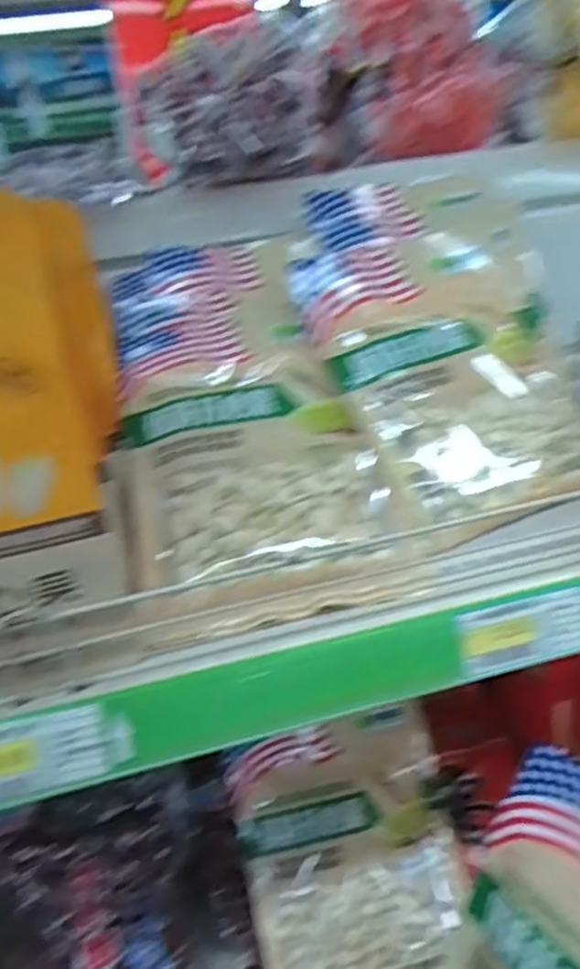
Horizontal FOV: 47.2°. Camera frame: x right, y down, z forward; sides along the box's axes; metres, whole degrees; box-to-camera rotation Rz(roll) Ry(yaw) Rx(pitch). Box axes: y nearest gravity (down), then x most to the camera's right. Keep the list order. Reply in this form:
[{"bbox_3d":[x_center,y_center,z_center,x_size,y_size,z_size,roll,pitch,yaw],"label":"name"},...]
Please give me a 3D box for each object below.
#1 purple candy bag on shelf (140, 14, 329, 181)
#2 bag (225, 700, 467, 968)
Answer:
[{"bbox_3d":[-0.045,-0.342,0.601,0.172,0.116,0.095,-11,24,-8],"label":"purple candy bag on shelf"},{"bbox_3d":[0.050,0.304,0.565,0.176,0.037,0.184,-13,68,-7],"label":"bag"}]

